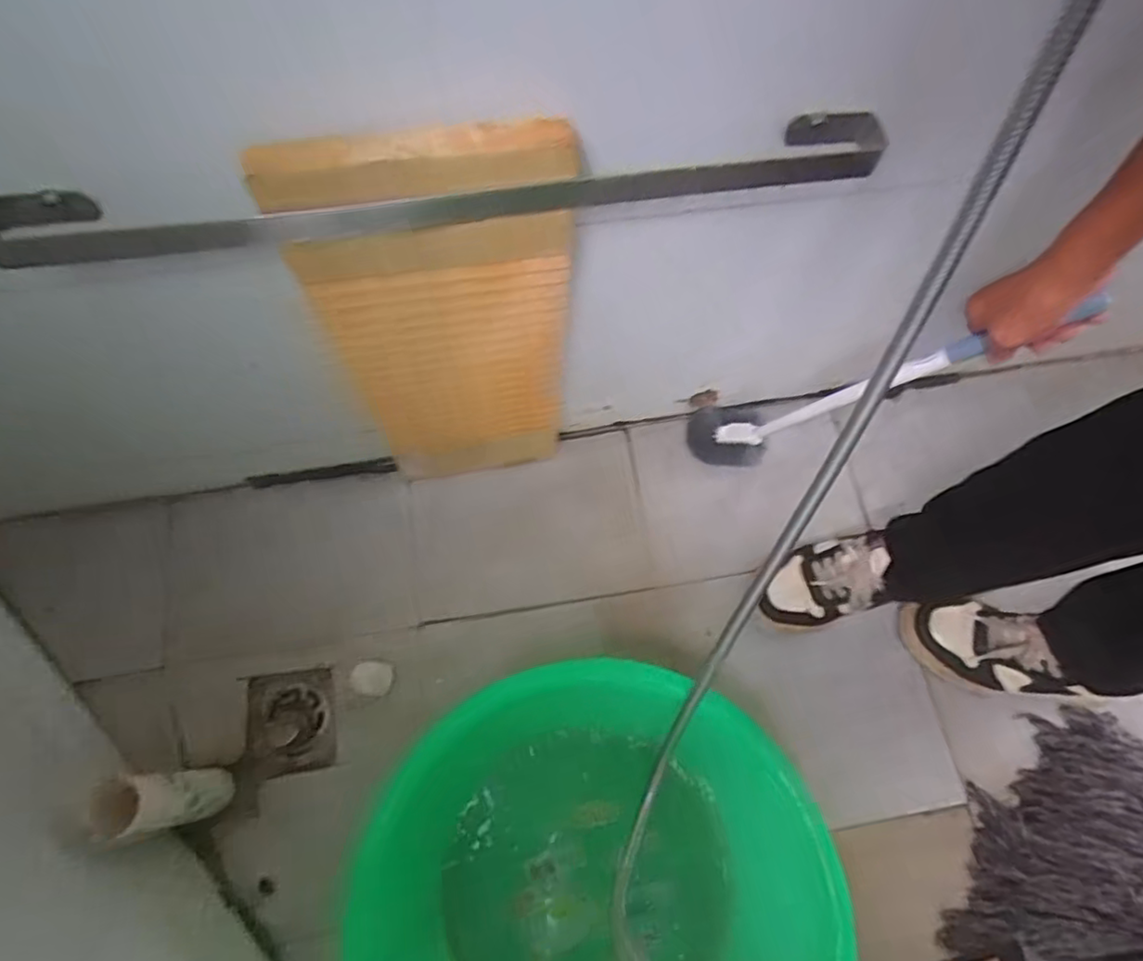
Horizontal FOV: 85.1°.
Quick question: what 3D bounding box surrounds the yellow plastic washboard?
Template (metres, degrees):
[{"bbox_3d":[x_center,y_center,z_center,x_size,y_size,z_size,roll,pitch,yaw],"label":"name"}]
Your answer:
[{"bbox_3d":[-0.106,-0.111,0.585,0.197,0.477,0.018,-10,68,-7],"label":"yellow plastic washboard"}]

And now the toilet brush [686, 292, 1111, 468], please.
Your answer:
[{"bbox_3d":[0.293,-0.106,0.675,0.066,0.461,0.087,9,73,-26],"label":"toilet brush"}]

